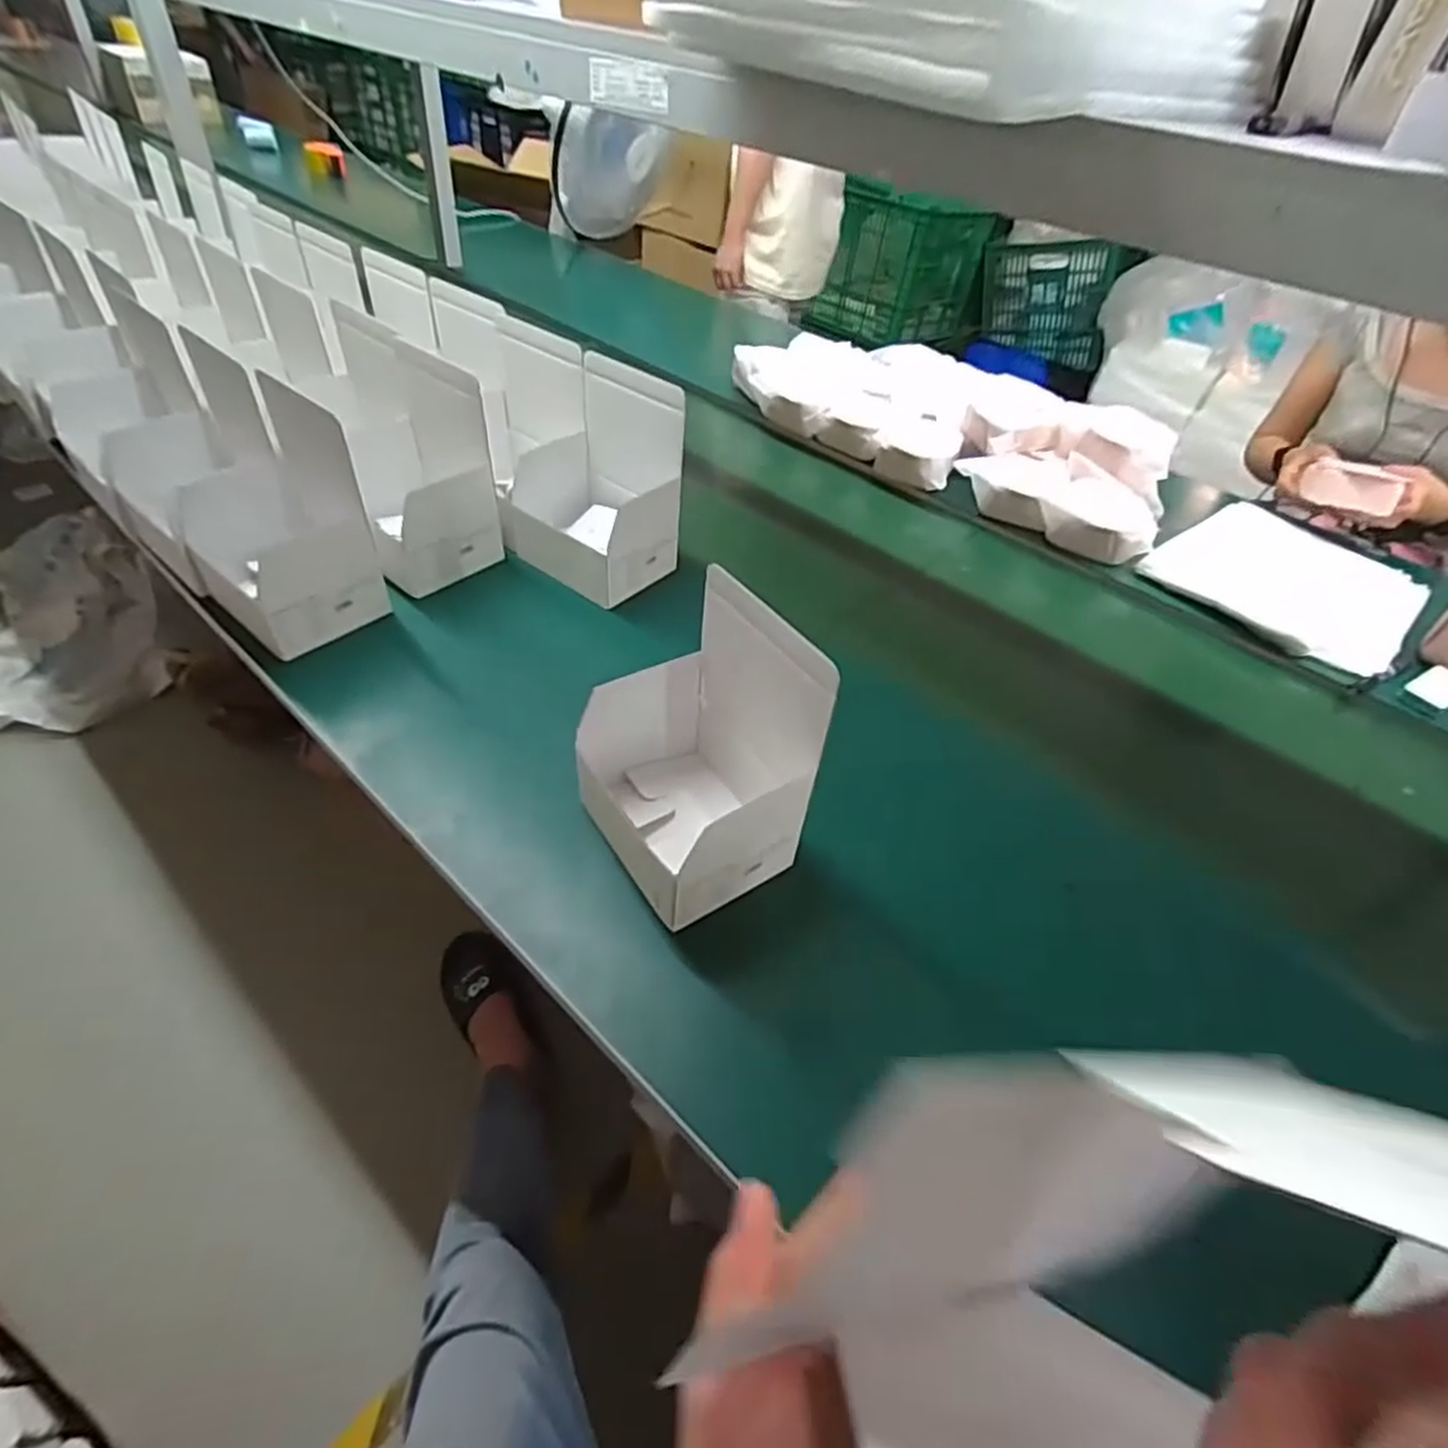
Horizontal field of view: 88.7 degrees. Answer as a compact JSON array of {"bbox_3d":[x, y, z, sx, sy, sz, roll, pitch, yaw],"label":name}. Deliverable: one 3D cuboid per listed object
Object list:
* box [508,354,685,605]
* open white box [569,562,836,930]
[{"bbox_3d":[-0.137,-0.257,0.784,0.154,0.185,0.128,34,50,24],"label":"box"},{"bbox_3d":[-0.020,0.016,0.531,0.120,0.197,0.151,-22,52,-27],"label":"open white box"}]

